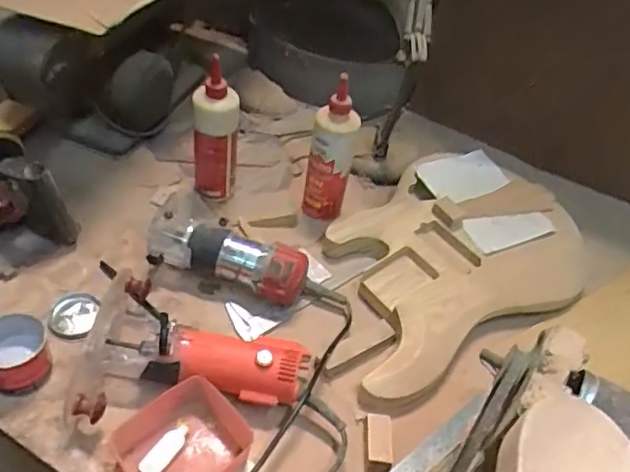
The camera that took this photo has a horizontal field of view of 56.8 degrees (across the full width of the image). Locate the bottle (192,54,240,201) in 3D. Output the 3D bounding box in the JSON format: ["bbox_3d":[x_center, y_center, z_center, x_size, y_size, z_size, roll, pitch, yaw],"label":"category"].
[{"bbox_3d":[-0.151,-0.142,0.893,0.068,0.219,0.061,-3,49,-13],"label":"bottle"}]

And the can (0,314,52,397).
[{"bbox_3d":[-0.355,0.141,0.695,0.072,0.065,0.072,5,47,-5],"label":"can"}]

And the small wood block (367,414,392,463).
[{"bbox_3d":[0.078,0.246,0.708,0.029,0.022,0.058,7,47,-4],"label":"small wood block"}]

